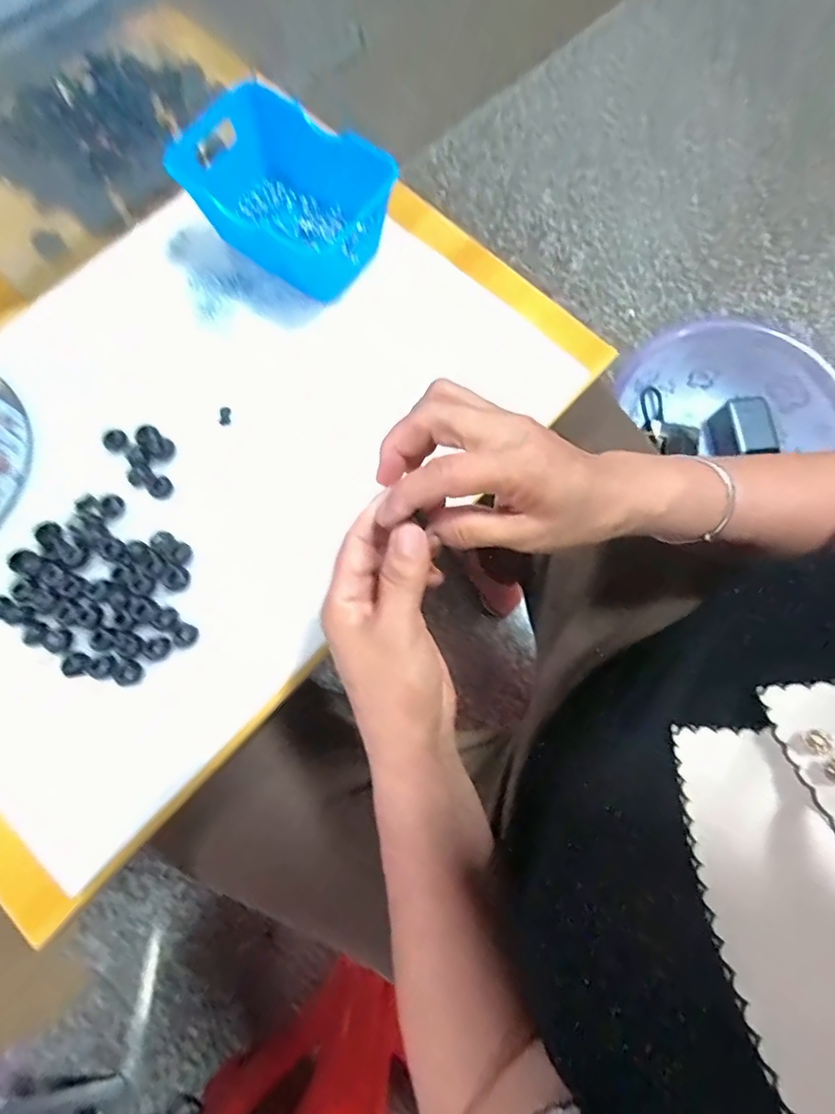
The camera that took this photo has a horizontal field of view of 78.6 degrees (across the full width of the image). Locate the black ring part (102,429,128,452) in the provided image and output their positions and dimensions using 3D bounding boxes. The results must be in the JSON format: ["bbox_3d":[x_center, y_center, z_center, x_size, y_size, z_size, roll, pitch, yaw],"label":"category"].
[{"bbox_3d":[-0.231,-0.089,0.388,0.018,0.005,0.018,0,79,1],"label":"black ring part"}]

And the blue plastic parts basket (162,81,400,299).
[{"bbox_3d":[-0.103,-0.287,0.406,0.157,0.065,0.100,38,80,9],"label":"blue plastic parts basket"}]

